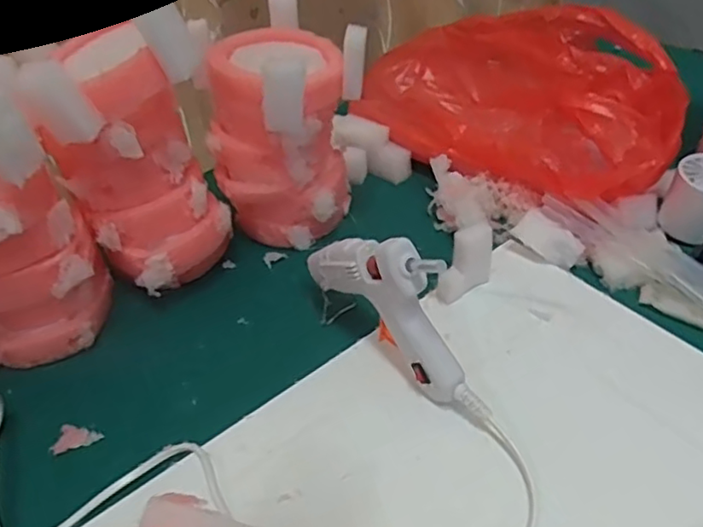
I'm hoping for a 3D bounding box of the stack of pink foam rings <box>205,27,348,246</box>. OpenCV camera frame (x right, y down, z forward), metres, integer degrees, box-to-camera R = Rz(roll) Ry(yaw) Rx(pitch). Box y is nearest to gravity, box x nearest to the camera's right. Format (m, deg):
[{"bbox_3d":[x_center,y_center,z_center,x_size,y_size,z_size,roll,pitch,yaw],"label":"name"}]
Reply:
[{"bbox_3d":[-0.056,-0.104,0.525,0.098,0.172,0.101,18,49,23],"label":"stack of pink foam rings"}]

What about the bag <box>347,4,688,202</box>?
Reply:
[{"bbox_3d":[0.138,-0.154,0.560,0.303,0.101,0.143,31,55,32],"label":"bag"}]

